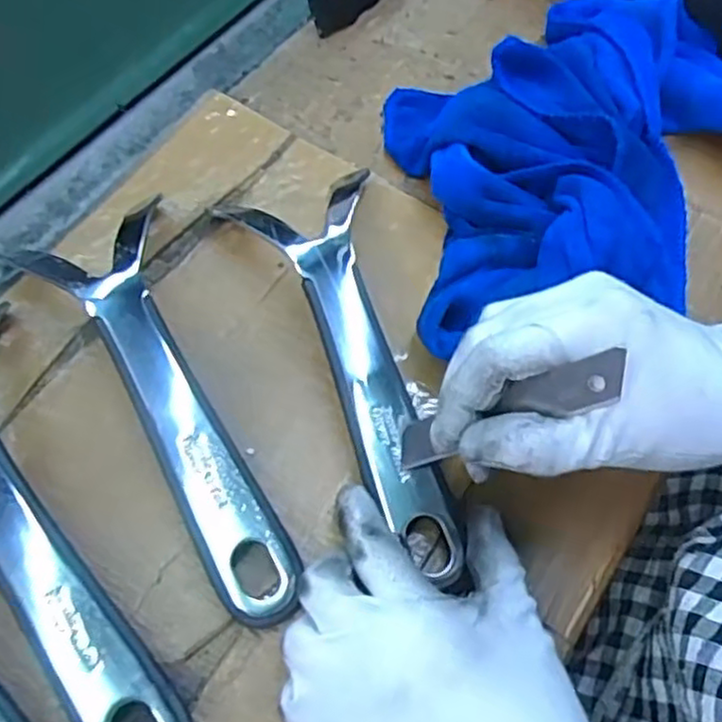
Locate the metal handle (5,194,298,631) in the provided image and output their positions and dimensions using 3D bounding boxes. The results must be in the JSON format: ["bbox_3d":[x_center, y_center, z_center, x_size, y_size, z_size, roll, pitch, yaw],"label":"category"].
[{"bbox_3d":[-0.079,0.014,0.321,0.062,0.035,0.201,-33,69,-16],"label":"metal handle"}]

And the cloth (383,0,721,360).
[{"bbox_3d":[0.117,-0.120,0.387,0.239,0.049,0.184,-18,65,-10],"label":"cloth"}]

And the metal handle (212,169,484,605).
[{"bbox_3d":[-0.001,-0.004,0.335,0.068,0.029,0.213,-16,66,-9],"label":"metal handle"}]

